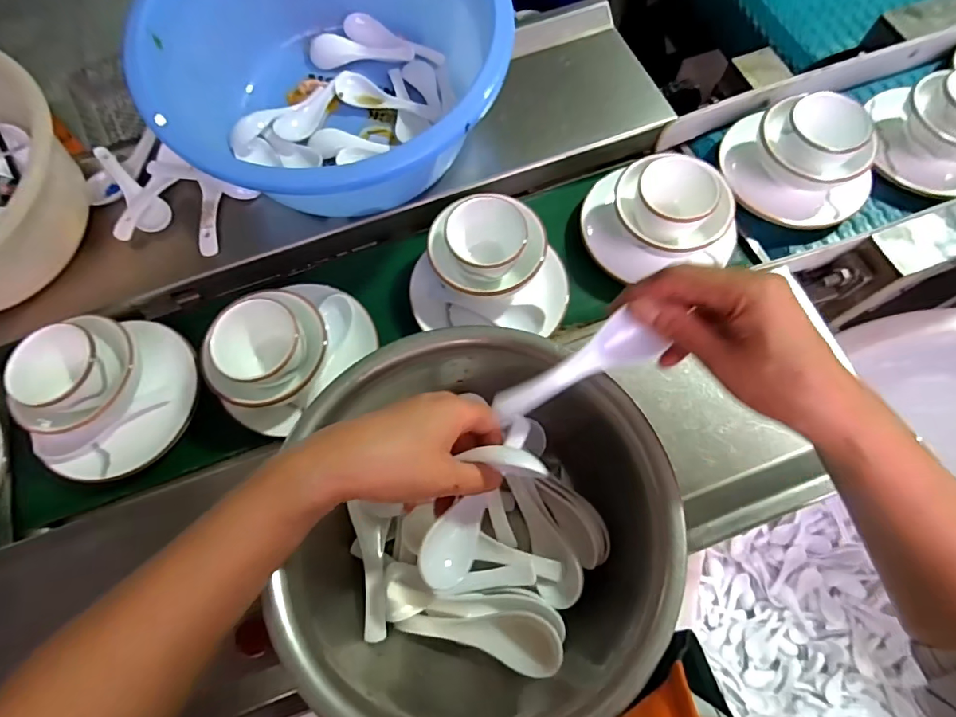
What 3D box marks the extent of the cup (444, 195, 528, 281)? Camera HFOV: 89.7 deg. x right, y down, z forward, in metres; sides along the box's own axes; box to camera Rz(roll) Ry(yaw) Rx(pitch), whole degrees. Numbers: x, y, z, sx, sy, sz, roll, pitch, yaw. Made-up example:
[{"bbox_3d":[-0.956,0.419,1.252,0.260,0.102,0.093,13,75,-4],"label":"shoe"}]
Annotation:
[{"bbox_3d":[0.009,-0.110,0.464,0.070,0.048,0.076,-1,68,1],"label":"cup"}]

